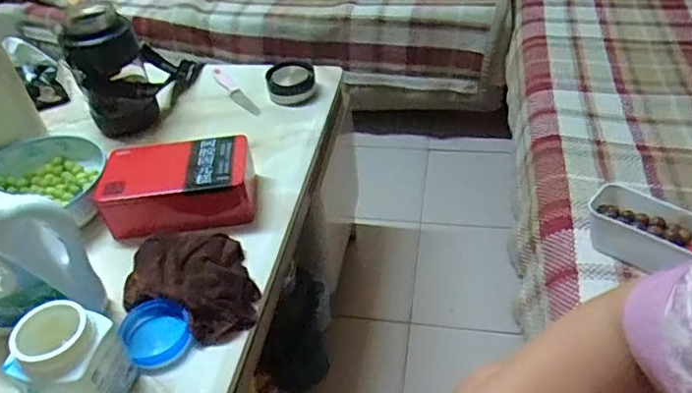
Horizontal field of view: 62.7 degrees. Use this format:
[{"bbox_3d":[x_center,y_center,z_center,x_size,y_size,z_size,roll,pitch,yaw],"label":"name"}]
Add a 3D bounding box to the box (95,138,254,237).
[{"bbox_3d":[-0.236,-0.017,0.805,0.198,0.069,0.121,-9,39,-1],"label":"box"}]

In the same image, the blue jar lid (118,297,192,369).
[{"bbox_3d":[-0.221,0.152,0.655,0.076,0.033,0.087,-28,43,-22],"label":"blue jar lid"}]

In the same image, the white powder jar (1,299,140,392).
[{"bbox_3d":[-0.272,0.170,0.568,0.077,0.120,0.079,1,40,10],"label":"white powder jar"}]

